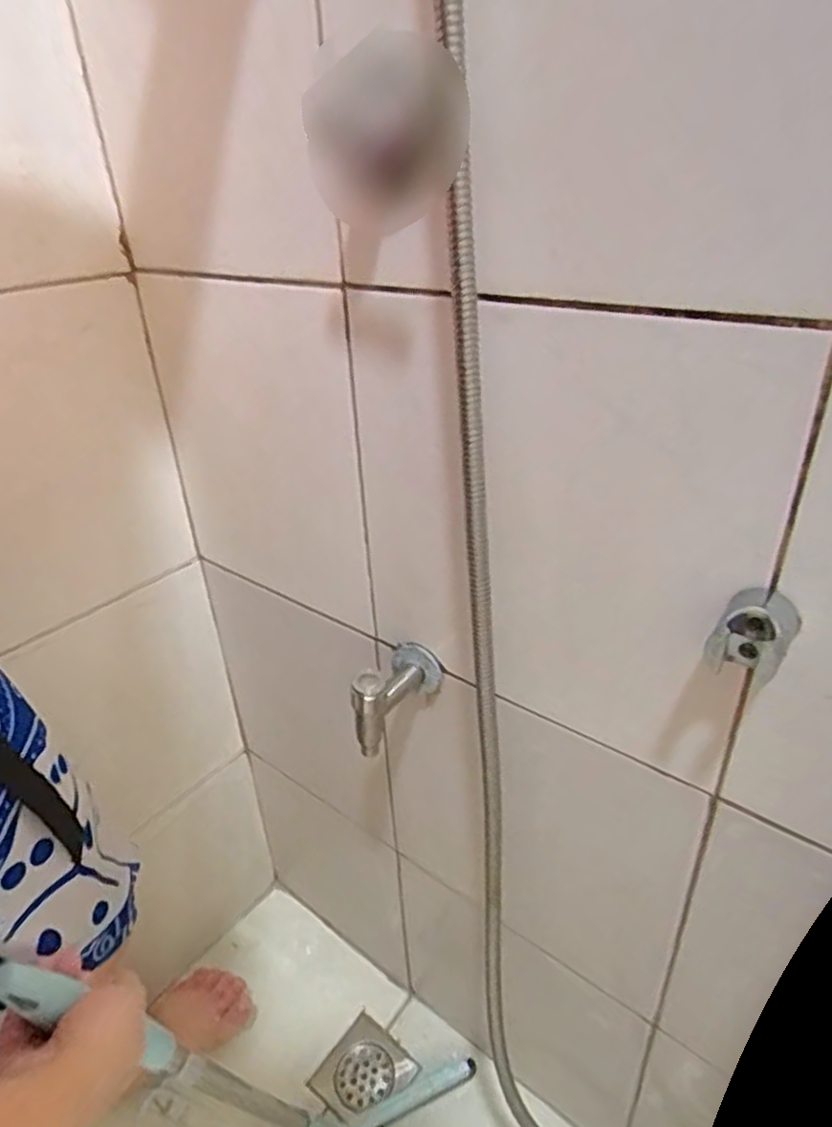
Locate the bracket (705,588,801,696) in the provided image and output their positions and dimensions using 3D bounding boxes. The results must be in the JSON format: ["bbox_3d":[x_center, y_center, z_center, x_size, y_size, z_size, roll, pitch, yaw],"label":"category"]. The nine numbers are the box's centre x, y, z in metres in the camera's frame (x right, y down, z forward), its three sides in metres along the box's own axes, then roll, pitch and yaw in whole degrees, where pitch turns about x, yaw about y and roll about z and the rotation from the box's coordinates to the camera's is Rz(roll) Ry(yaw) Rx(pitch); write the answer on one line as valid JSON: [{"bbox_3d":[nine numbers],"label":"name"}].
[{"bbox_3d":[0.183,0.039,0.365,0.038,0.036,0.043,18,37,31],"label":"bracket"}]

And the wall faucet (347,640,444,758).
[{"bbox_3d":[-0.022,0.110,0.566,0.046,0.075,0.087,20,38,33],"label":"wall faucet"}]

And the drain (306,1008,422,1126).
[{"bbox_3d":[-0.066,0.634,0.835,0.099,0.006,0.103,25,47,34],"label":"drain"}]

